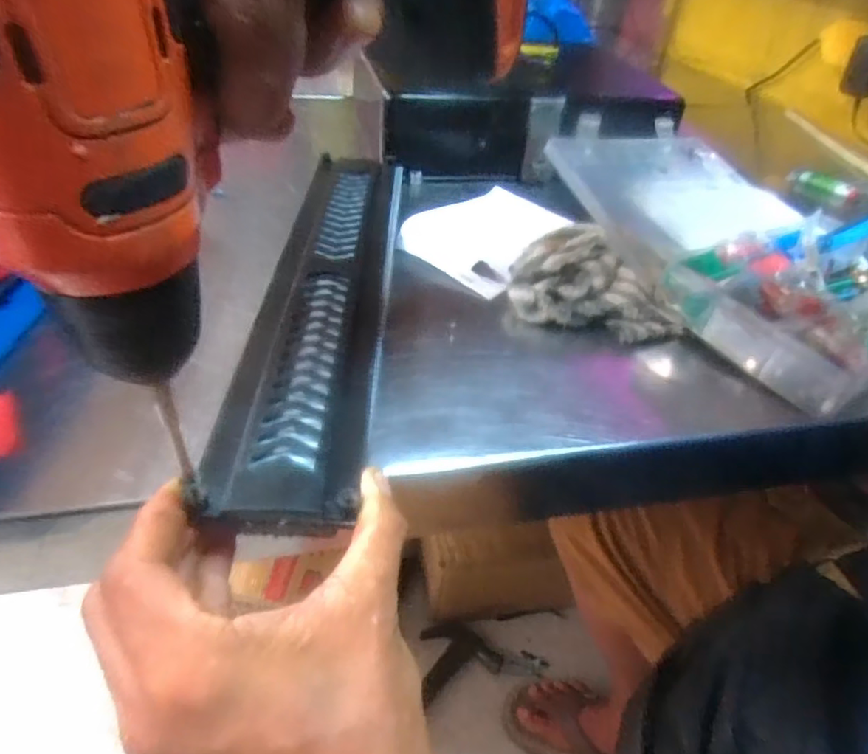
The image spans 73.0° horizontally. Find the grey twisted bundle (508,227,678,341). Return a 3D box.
[{"bbox_3d":[0.108,-0.064,0.397,0.111,0.033,0.081,8,40,3],"label":"grey twisted bundle"}]

